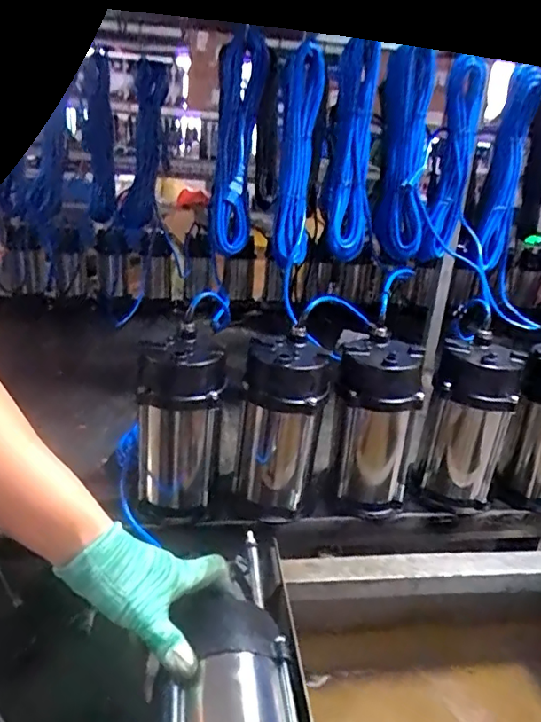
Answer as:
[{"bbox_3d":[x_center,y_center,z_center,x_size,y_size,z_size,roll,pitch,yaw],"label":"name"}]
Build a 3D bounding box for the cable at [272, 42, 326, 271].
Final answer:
[{"bbox_3d":[0.047,-0.351,0.964,0.074,0.346,0.101,4,23,-1],"label":"cable"}]

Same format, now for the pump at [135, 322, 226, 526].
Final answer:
[{"bbox_3d":[-0.131,0.101,0.790,0.120,0.258,0.094,0,23,-10],"label":"pump"}]

